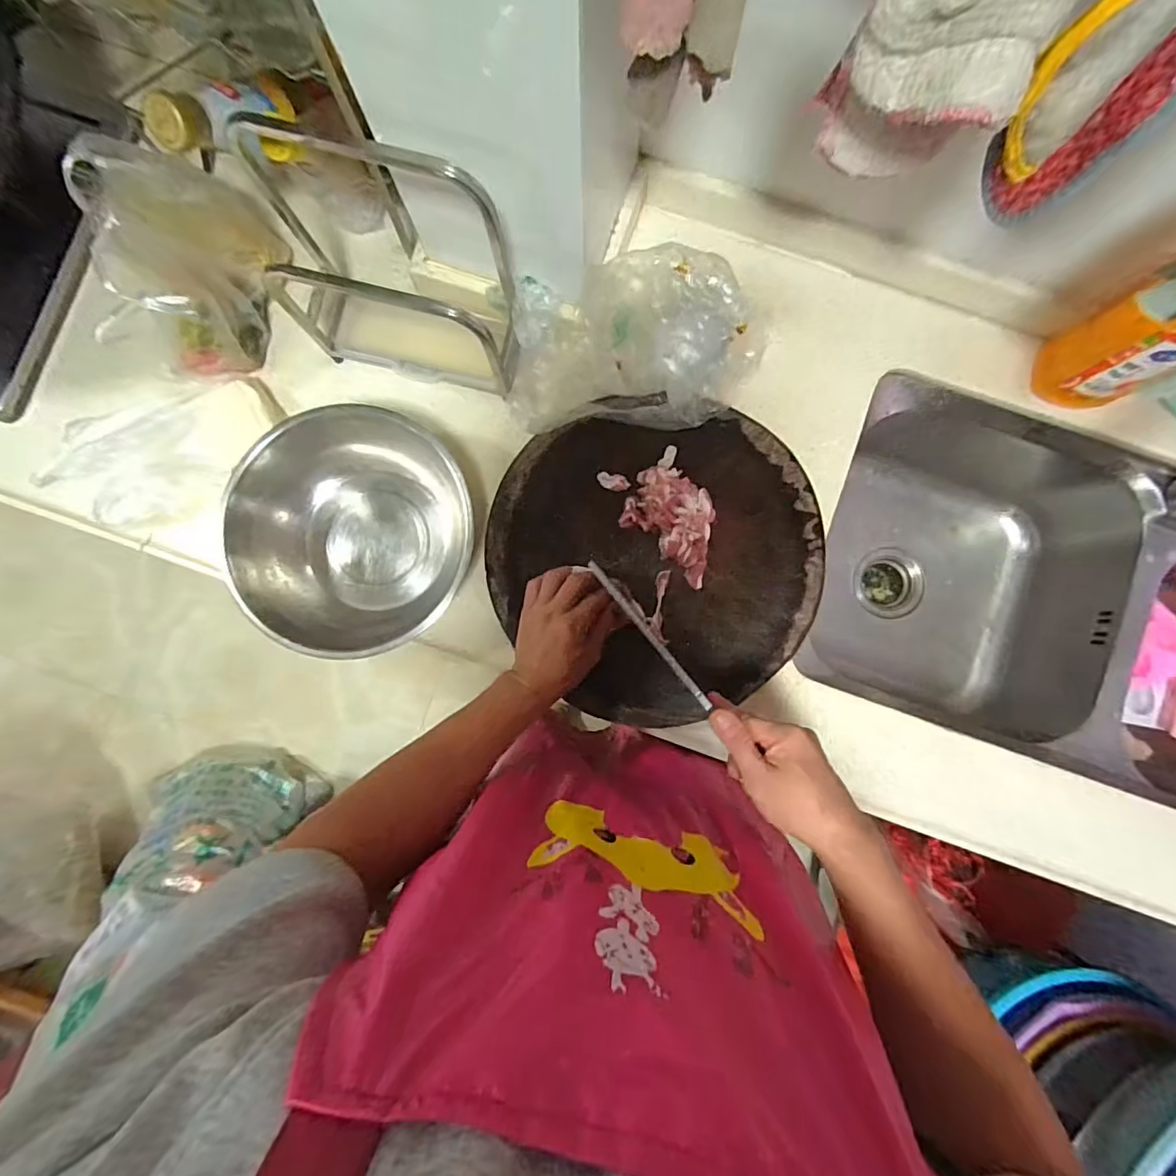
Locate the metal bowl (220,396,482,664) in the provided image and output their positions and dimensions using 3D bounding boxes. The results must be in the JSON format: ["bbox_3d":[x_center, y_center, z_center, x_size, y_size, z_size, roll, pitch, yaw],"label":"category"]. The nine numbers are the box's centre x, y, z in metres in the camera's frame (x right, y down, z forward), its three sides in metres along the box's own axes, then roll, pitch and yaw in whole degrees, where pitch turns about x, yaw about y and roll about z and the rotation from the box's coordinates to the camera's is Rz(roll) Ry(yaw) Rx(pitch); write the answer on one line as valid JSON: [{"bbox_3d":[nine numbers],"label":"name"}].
[{"bbox_3d":[-0.249,-0.055,0.583,0.246,0.097,0.253,0,87,1],"label":"metal bowl"}]

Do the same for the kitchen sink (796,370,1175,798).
[{"bbox_3d":[0.680,0.022,0.729,0.765,0.237,0.415,18,87,2],"label":"kitchen sink"}]

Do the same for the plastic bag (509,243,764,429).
[{"bbox_3d":[0.049,-0.245,0.570,0.256,0.147,0.155,0,87,1],"label":"plastic bag"}]

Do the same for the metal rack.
[{"bbox_3d":[-0.195,-0.300,0.530,0.239,0.228,0.092,16,87,2],"label":"metal rack"}]

